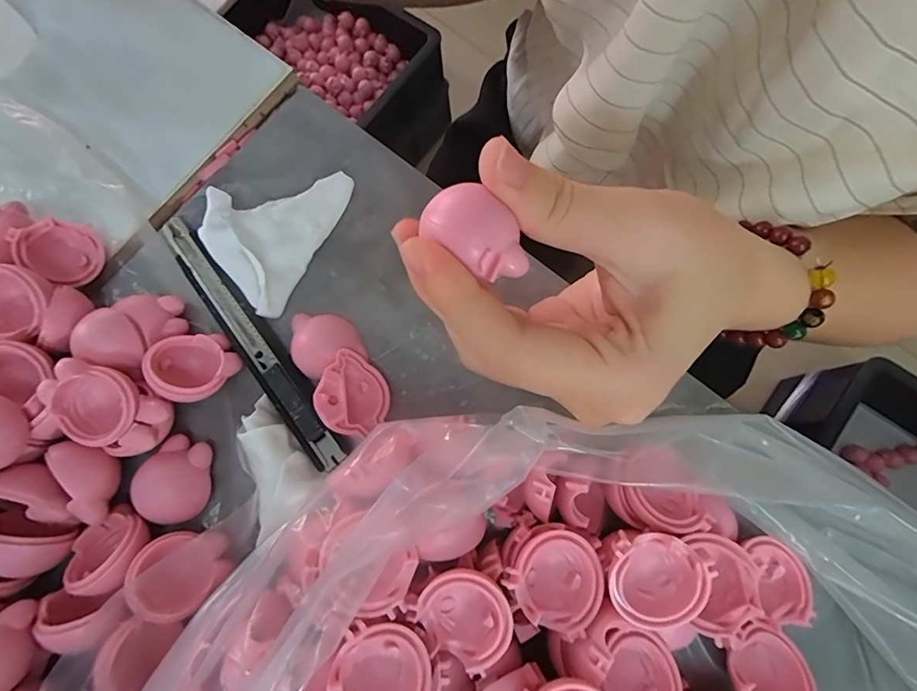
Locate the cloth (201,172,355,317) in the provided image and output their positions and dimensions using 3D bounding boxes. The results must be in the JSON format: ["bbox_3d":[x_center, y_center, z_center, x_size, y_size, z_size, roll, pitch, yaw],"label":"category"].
[{"bbox_3d":[-0.084,-0.055,0.204,0.046,0.013,0.070,26,80,9],"label":"cloth"}]

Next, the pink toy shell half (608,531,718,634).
[{"bbox_3d":[0.062,0.074,0.146,0.029,0.013,0.029,0,94,-5],"label":"pink toy shell half"}]

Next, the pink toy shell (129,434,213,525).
[{"bbox_3d":[-0.114,0.053,0.184,0.025,0.009,0.033,-1,75,1],"label":"pink toy shell"}]

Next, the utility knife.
[{"bbox_3d":[-0.090,-0.004,0.196,0.011,0.005,0.133,-38,78,-5],"label":"utility knife"}]

